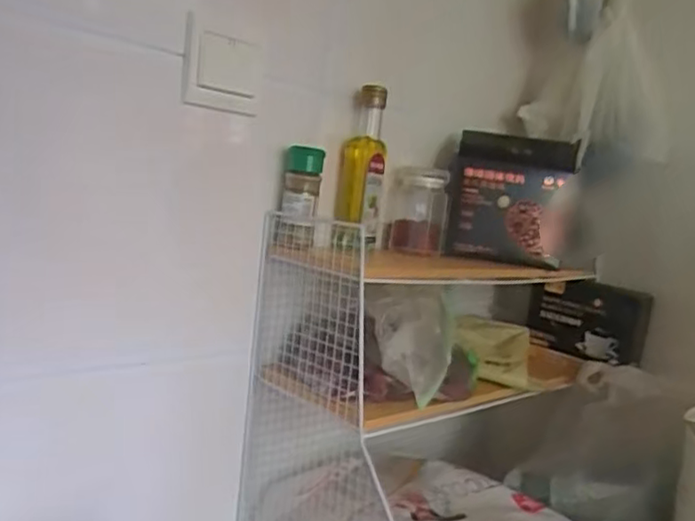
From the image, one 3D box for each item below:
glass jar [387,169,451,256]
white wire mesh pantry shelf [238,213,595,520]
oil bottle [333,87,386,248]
[{"bbox_3d":[0.088,-0.061,0.813,0.069,0.102,0.069,7,7,6],"label":"glass jar"},{"bbox_3d":[0.095,0.161,0.740,0.323,0.374,0.275,0,9,-44],"label":"white wire mesh pantry shelf"},{"bbox_3d":[0.017,-0.104,0.760,0.054,0.182,0.061,7,7,4],"label":"oil bottle"}]

